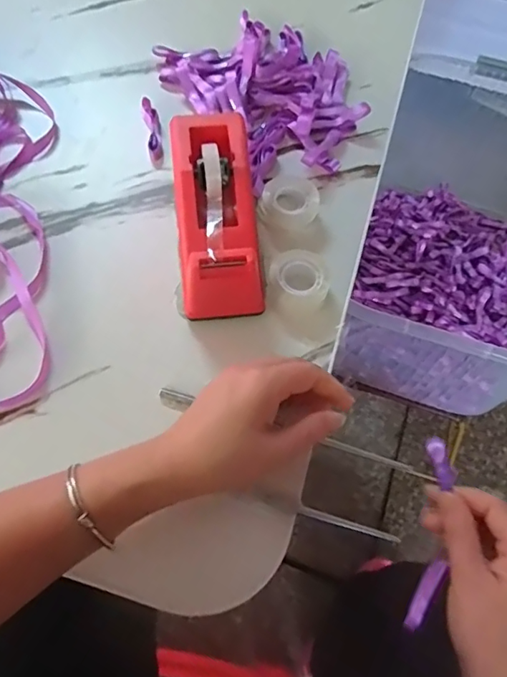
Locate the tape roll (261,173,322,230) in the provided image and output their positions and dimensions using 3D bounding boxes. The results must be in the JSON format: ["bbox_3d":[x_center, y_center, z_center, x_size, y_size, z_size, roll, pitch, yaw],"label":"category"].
[{"bbox_3d":[0.031,-0.114,0.431,0.047,0.021,0.040,26,66,10],"label":"tape roll"}]

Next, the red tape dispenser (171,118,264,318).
[{"bbox_3d":[-0.029,-0.092,0.395,0.062,0.074,0.157,-4,64,-4],"label":"red tape dispenser"}]

